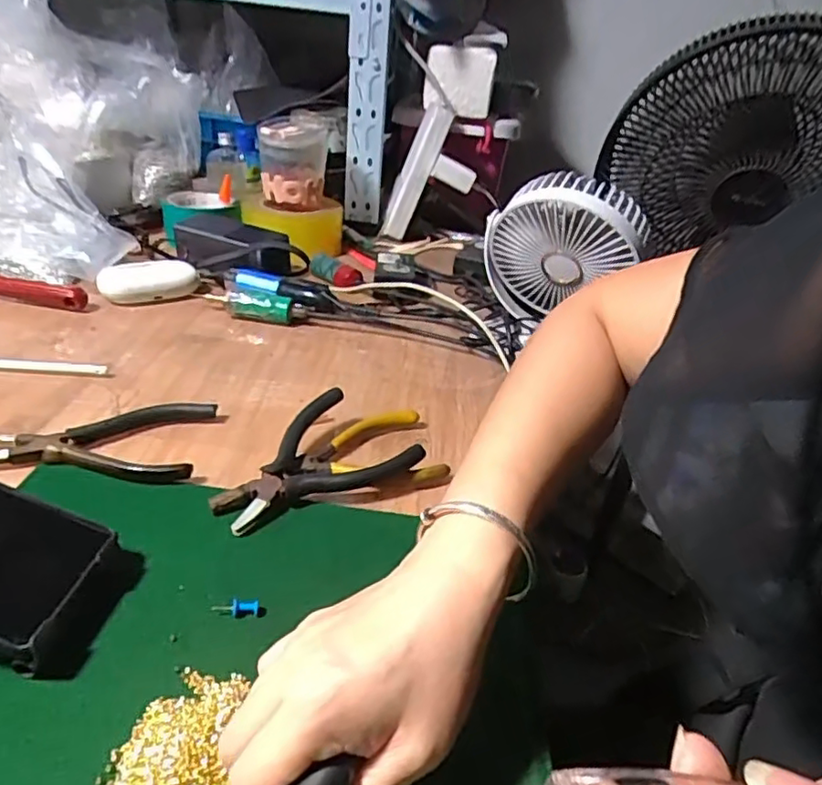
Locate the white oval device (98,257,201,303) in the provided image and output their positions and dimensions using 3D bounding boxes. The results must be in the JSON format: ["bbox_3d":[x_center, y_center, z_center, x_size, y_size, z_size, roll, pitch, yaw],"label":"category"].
[{"bbox_3d":[-0.264,-0.112,0.634,0.091,0.032,0.038,-13,35,-30],"label":"white oval device"}]

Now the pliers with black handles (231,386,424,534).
[{"bbox_3d":[-0.068,0.041,0.420,0.126,0.032,0.085,-12,35,-29],"label":"pliers with black handles"}]

